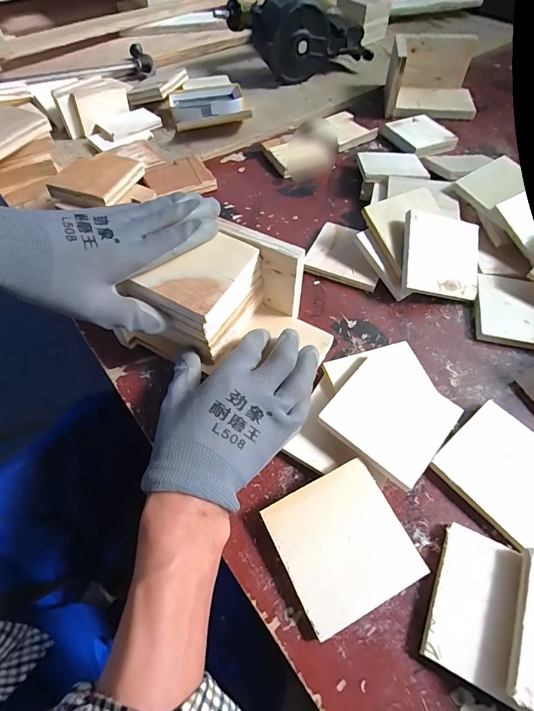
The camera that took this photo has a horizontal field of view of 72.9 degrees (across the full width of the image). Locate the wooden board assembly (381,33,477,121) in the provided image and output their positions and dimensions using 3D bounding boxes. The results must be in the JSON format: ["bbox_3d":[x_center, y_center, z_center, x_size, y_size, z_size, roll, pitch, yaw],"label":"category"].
[{"bbox_3d":[0.303,-0.506,0.654,0.160,0.078,0.137,8,58,4],"label":"wooden board assembly"}]

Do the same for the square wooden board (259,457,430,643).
[{"bbox_3d":[0.055,0.137,0.267,0.090,0.004,0.089,-26,66,-9],"label":"square wooden board"}]

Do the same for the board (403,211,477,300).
[{"bbox_3d":[0.197,-0.113,0.408,0.089,0.009,0.092,6,82,-10],"label":"board"}]

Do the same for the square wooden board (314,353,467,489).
[{"bbox_3d":[0.106,0.050,0.311,0.090,0.007,0.093,39,62,20],"label":"square wooden board"}]

